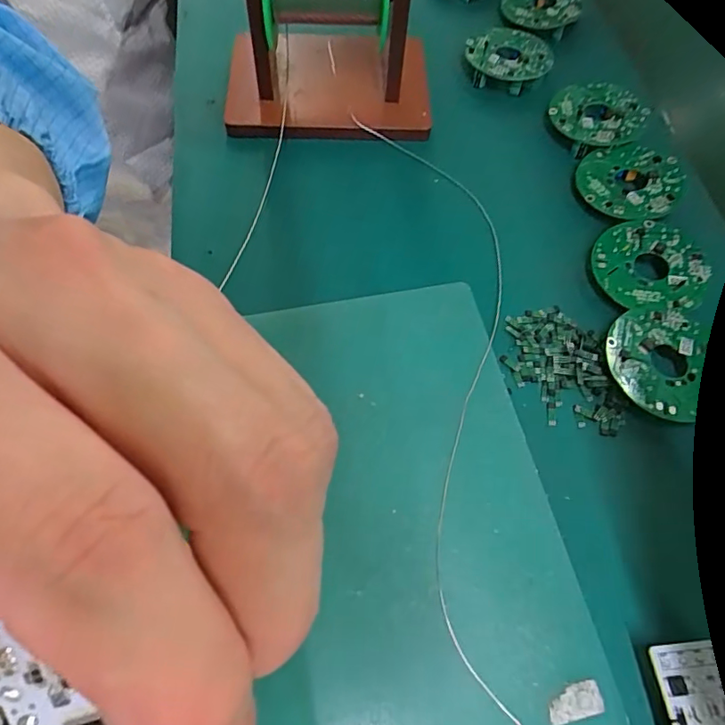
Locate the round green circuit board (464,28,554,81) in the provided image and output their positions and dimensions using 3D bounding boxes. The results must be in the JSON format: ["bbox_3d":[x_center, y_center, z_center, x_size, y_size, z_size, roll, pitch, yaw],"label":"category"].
[{"bbox_3d":[0.109,-0.233,0.389,0.058,0.018,0.057,2,63,-3],"label":"round green circuit board"}]

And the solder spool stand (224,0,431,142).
[{"bbox_3d":[-0.021,-0.208,0.332,0.138,0.098,0.085,5,63,-2],"label":"solder spool stand"}]

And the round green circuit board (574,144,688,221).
[{"bbox_3d":[0.170,-0.115,0.325,0.060,0.005,0.059,2,63,-3],"label":"round green circuit board"}]

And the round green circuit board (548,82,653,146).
[{"bbox_3d":[0.162,-0.171,0.354,0.061,0.008,0.055,42,68,16],"label":"round green circuit board"}]

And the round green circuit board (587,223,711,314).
[{"bbox_3d":[0.166,-0.056,0.295,0.063,0.004,0.060,2,63,-3],"label":"round green circuit board"}]

